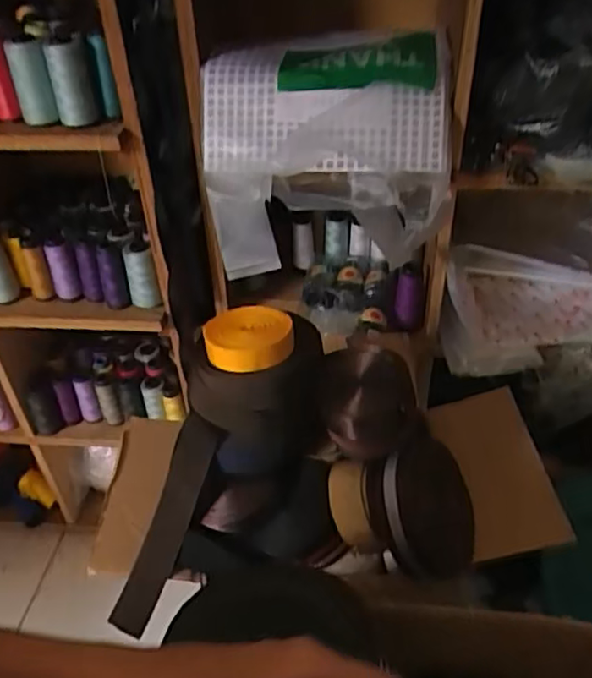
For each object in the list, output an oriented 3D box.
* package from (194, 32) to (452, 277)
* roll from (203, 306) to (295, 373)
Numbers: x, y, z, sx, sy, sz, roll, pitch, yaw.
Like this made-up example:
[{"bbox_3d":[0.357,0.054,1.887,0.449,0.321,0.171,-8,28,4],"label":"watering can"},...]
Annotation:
[{"bbox_3d":[0.038,-0.243,0.849,0.305,0.238,0.183,1,40,4],"label":"package"},{"bbox_3d":[-0.048,-0.004,0.648,0.088,0.028,0.078,-4,40,-1],"label":"roll"}]

